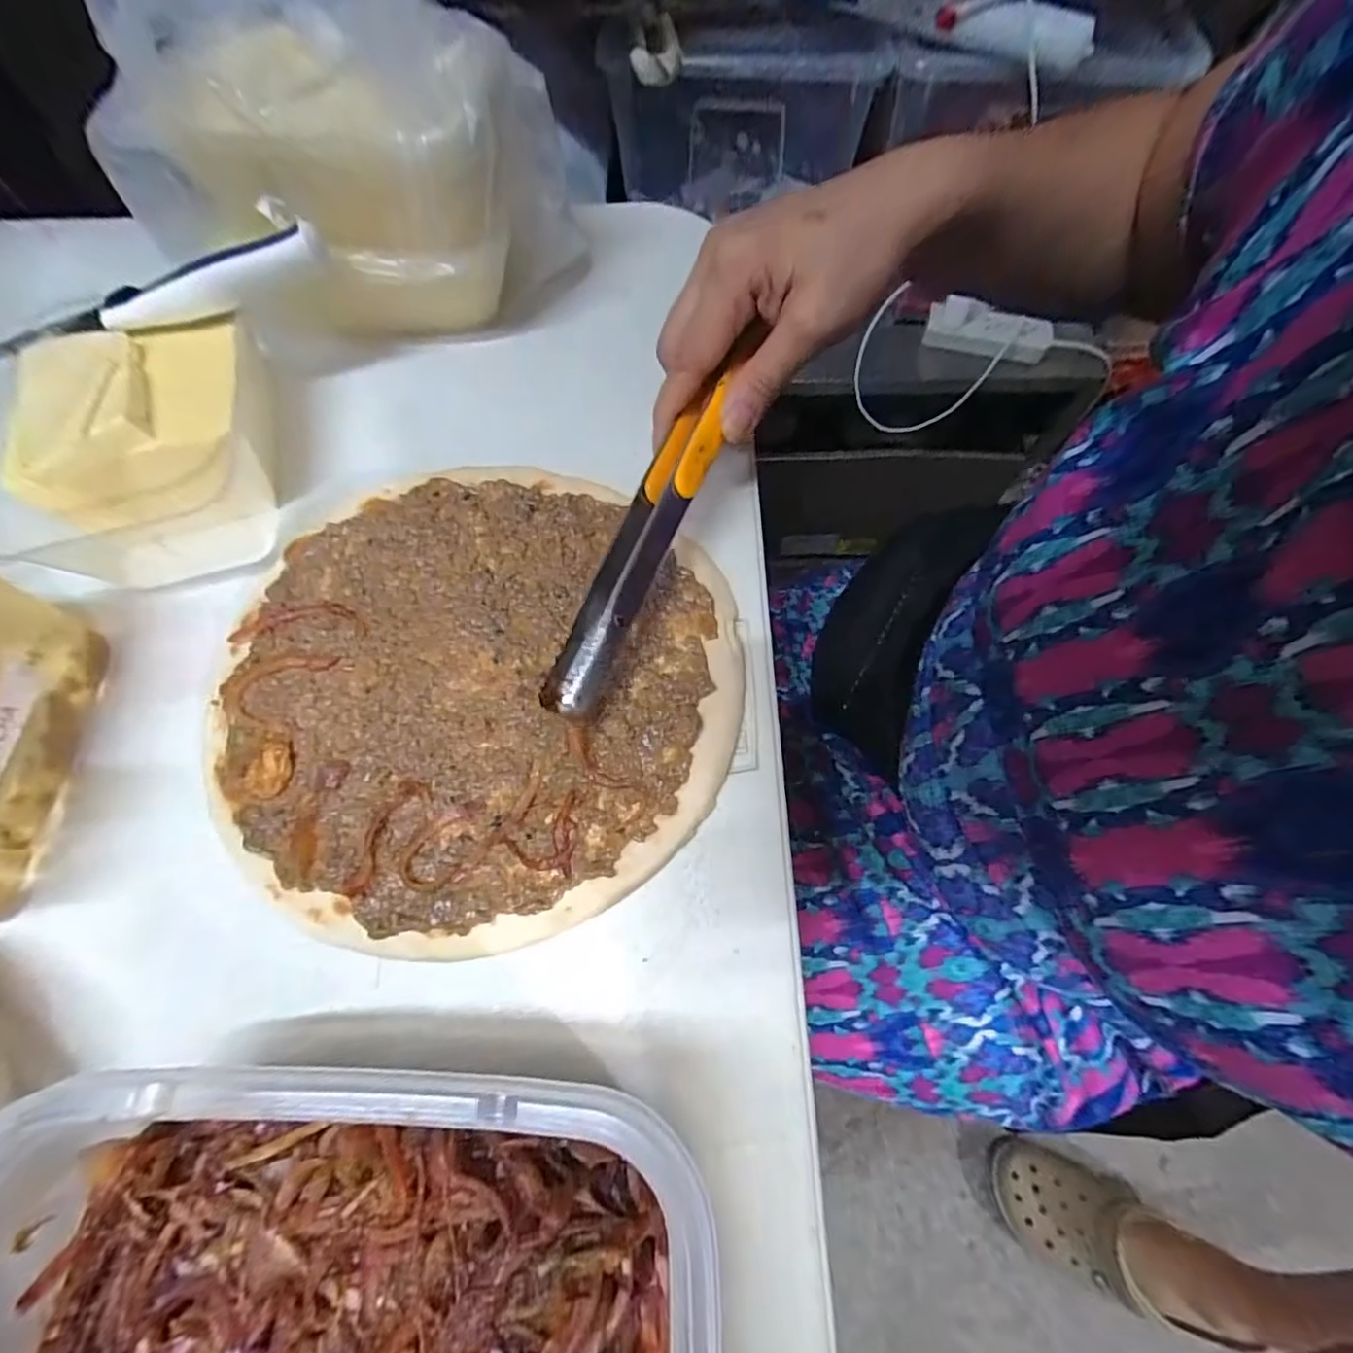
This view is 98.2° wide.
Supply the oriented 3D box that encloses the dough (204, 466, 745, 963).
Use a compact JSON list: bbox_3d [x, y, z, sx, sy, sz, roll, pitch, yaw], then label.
[{"bbox_3d":[-0.090,-0.002,0.269,0.229,0.009,0.224,0,68,0],"label":"dough"}]

